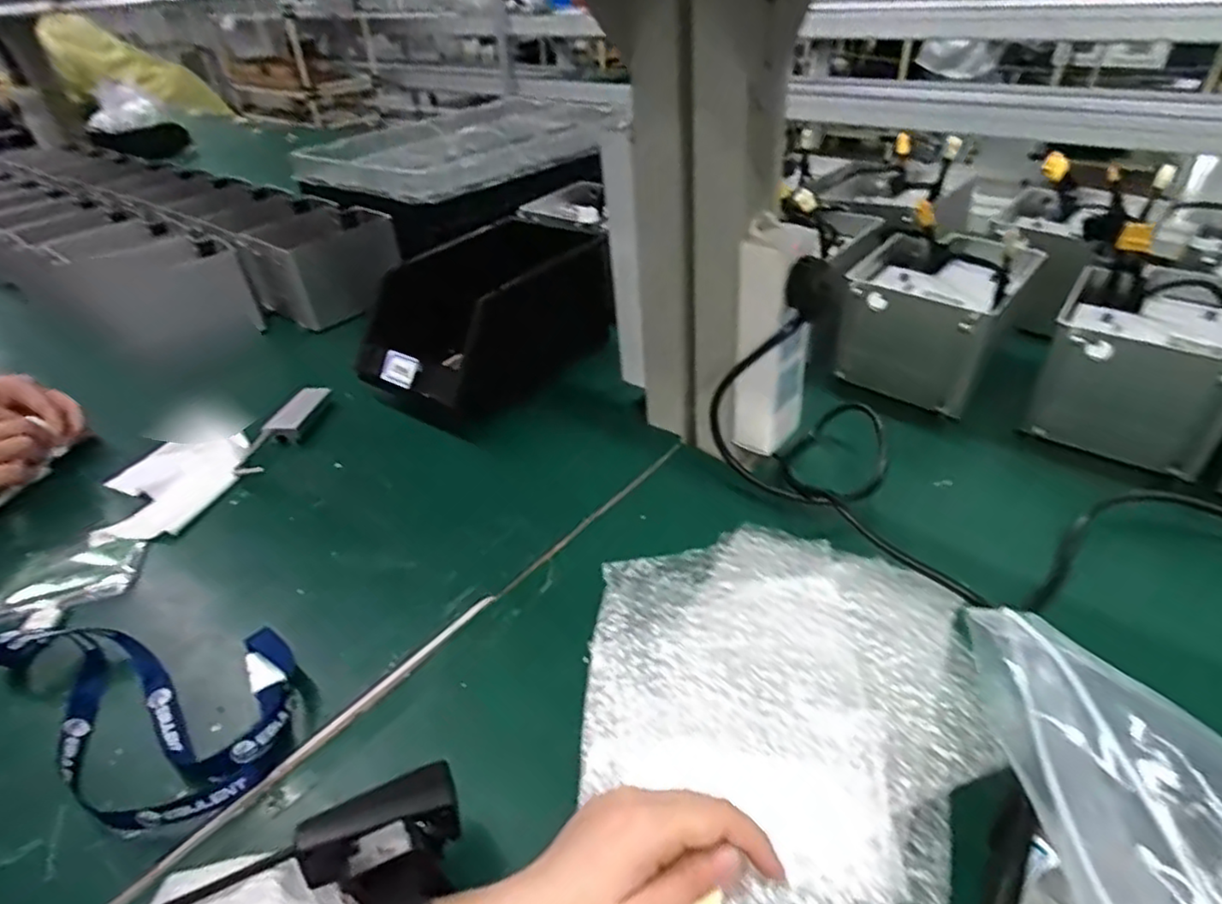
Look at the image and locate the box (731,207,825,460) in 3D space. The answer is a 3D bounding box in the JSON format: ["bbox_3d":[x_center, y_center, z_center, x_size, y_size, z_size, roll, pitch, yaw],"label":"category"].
[{"bbox_3d":[0.121,-0.082,0.499,0.054,0.168,0.033,-30,44,-29],"label":"box"}]

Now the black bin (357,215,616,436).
[{"bbox_3d":[-0.136,-0.138,0.693,0.155,0.119,0.222,24,46,33],"label":"black bin"}]

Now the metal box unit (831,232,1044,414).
[{"bbox_3d":[0.301,-0.128,0.639,0.136,0.126,0.165,19,44,31],"label":"metal box unit"}]

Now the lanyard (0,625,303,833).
[{"bbox_3d":[-0.289,0.145,0.425,0.219,0.031,0.122,19,44,31],"label":"lanyard"}]

